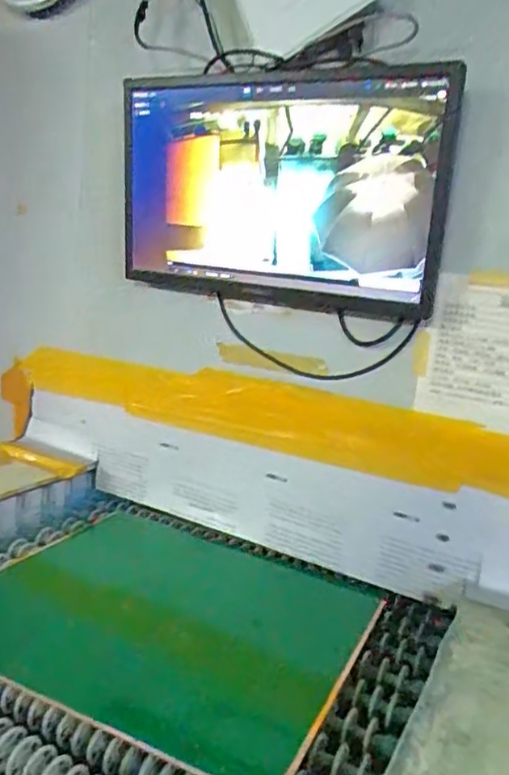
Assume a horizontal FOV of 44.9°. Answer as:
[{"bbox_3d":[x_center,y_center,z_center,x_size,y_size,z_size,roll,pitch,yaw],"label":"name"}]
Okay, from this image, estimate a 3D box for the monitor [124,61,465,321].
[{"bbox_3d":[0.009,-0.272,0.871,0.516,0.306,0.039,12,26,28],"label":"monitor"}]

